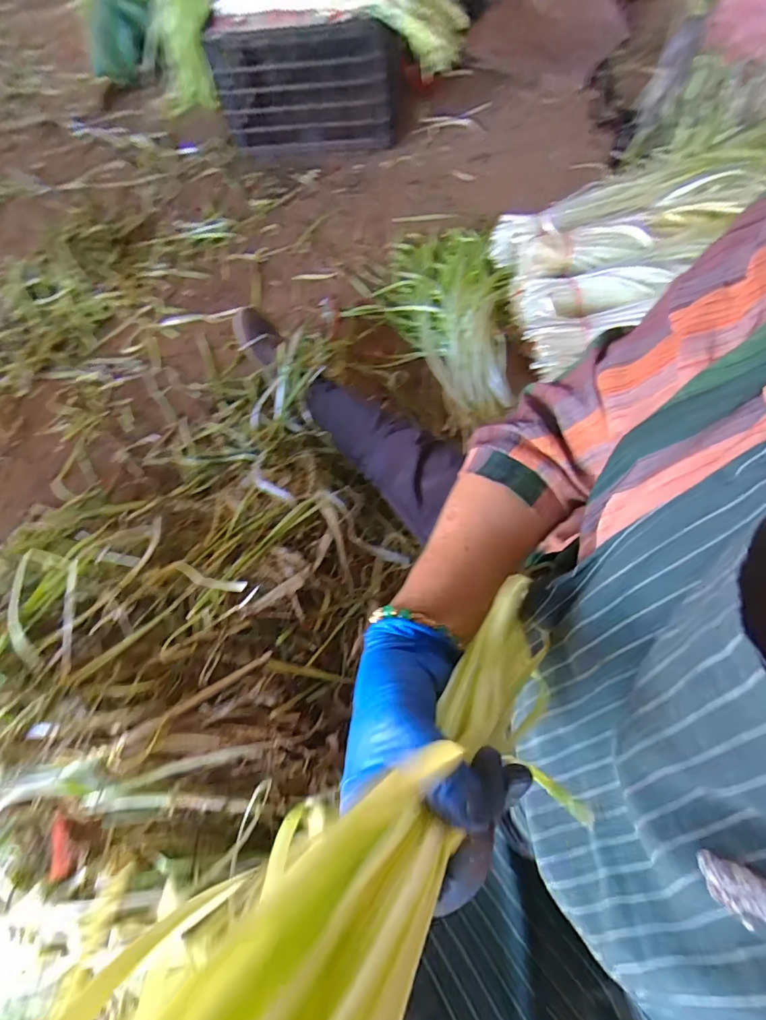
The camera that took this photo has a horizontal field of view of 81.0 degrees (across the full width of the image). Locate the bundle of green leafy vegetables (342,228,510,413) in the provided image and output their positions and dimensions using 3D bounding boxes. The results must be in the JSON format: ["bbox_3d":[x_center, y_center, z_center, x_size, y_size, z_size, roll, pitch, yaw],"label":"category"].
[{"bbox_3d":[0.095,-0.462,0.991,0.342,0.092,0.556,-3,66,6],"label":"bundle of green leafy vegetables"}]

